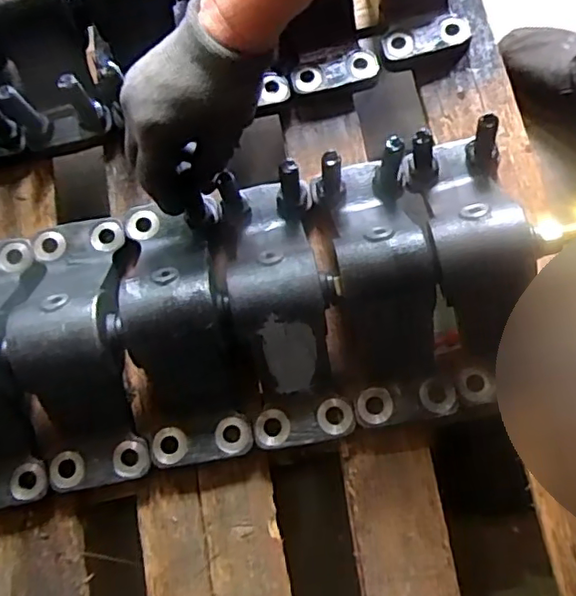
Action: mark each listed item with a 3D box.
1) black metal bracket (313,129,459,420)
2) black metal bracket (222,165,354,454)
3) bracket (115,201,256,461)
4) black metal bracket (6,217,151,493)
[{"bbox_3d":[0.076,-0.014,0.464,0.084,0.080,0.219,-9,76,-1],"label":"black metal bracket"},{"bbox_3d":[-0.004,0.006,0.467,0.075,0.086,0.220,-11,85,-1],"label":"black metal bracket"},{"bbox_3d":[-0.091,0.016,0.464,0.084,0.077,0.225,-11,76,-1],"label":"bracket"},{"bbox_3d":[-0.169,0.035,0.461,0.077,0.077,0.222,-10,76,-1],"label":"black metal bracket"}]

